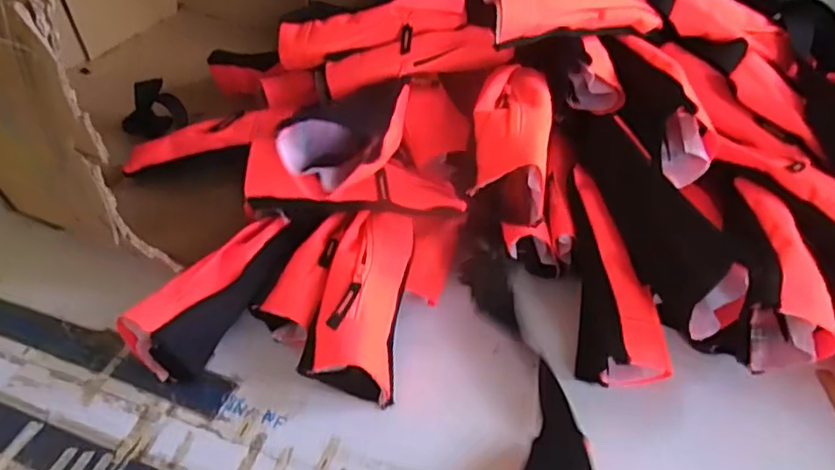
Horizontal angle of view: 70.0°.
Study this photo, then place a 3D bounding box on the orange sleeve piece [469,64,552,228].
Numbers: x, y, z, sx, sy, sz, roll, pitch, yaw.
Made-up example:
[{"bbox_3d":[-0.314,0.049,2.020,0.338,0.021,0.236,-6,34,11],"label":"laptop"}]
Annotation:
[{"bbox_3d":[0.092,-0.111,0.578,0.073,0.041,0.210,6,45,10],"label":"orange sleeve piece"}]

